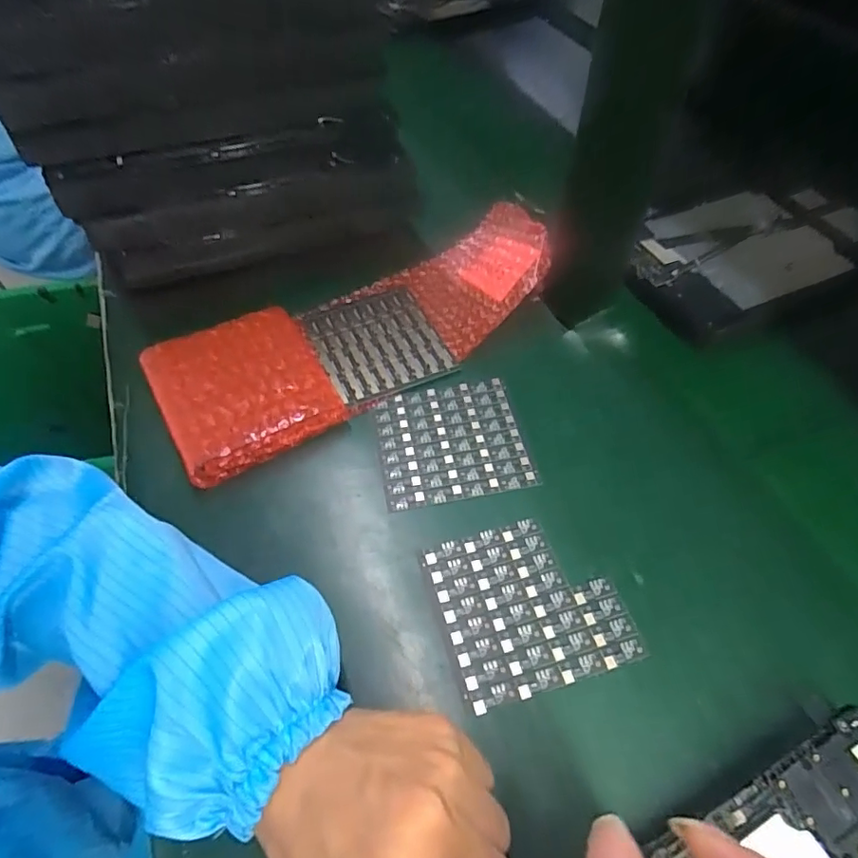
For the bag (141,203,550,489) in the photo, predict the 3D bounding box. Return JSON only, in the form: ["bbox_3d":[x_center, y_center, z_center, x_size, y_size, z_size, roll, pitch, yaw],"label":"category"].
[{"bbox_3d":[-0.046,-0.086,0.421,0.333,0.046,0.127,-29,58,-20],"label":"bag"}]

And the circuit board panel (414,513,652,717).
[{"bbox_3d":[0.056,0.099,0.308,0.100,0.004,0.094,-14,54,-10],"label":"circuit board panel"}]

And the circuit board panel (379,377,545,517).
[{"bbox_3d":[0.014,0.007,0.373,0.099,0.004,0.092,-10,54,-8],"label":"circuit board panel"}]

